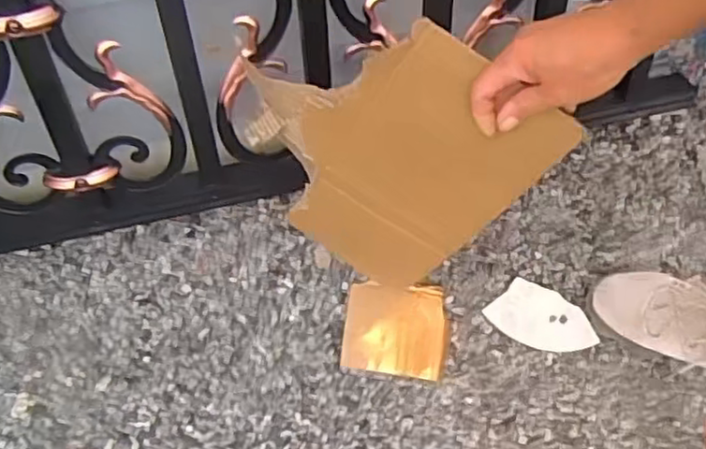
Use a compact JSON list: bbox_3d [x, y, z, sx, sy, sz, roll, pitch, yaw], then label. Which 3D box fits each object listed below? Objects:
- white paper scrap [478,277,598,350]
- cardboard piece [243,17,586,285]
[{"bbox_3d":[0.247,0.125,0.864,0.131,0.004,0.085,35,72,10],"label":"white paper scrap"},{"bbox_3d":[0.026,-0.056,0.620,0.245,0.291,0.012,27,48,-14],"label":"cardboard piece"}]

